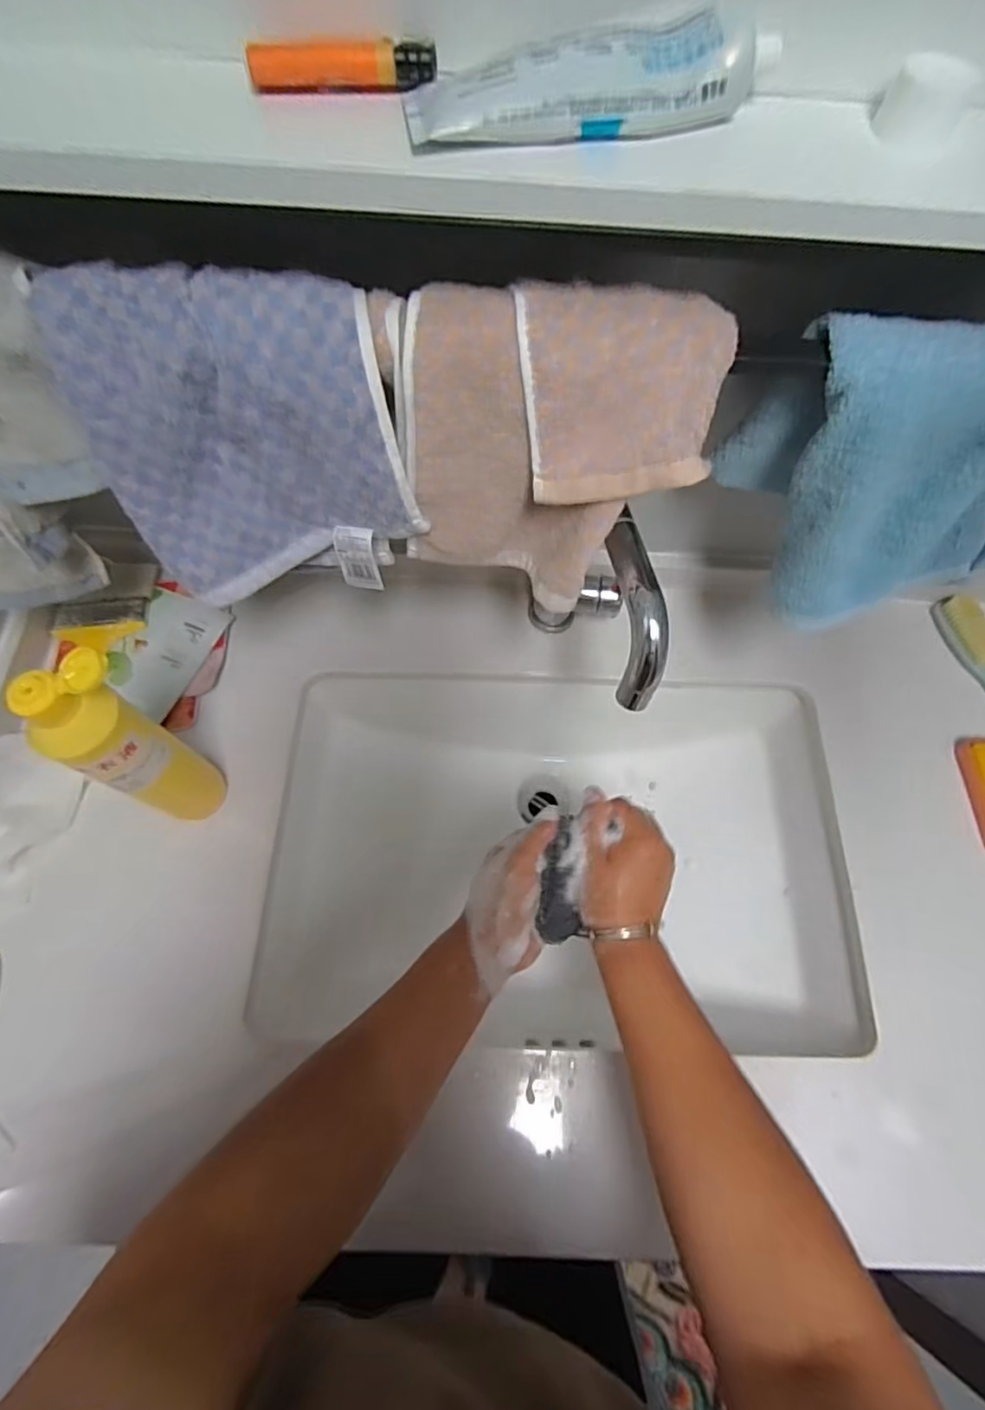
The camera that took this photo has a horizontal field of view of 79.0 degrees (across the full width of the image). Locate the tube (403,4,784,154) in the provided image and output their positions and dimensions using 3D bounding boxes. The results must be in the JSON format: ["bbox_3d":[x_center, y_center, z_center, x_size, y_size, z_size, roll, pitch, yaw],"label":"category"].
[{"bbox_3d":[0.043,-0.262,0.251,0.154,0.025,0.036,-9,68,-7],"label":"tube"}]

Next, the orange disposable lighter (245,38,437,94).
[{"bbox_3d":[-0.064,-0.277,0.260,0.079,0.014,0.012,-6,68,-5],"label":"orange disposable lighter"}]

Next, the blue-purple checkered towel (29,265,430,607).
[{"bbox_3d":[-0.139,-0.149,0.357,0.174,0.181,0.043,-3,50,1],"label":"blue-purple checkered towel"}]

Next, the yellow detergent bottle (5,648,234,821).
[{"bbox_3d":[-0.246,0.032,0.419,0.044,0.191,0.059,23,68,7],"label":"yellow detergent bottle"}]

